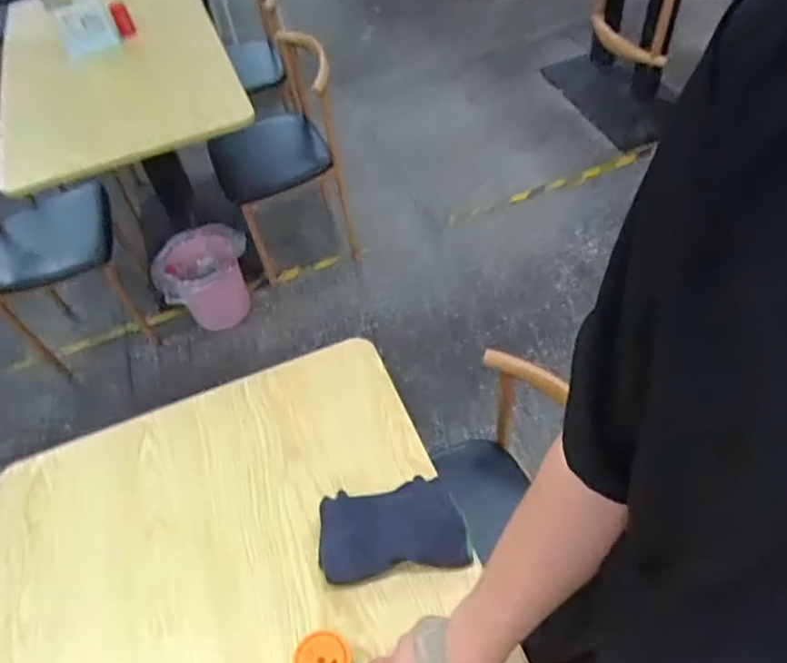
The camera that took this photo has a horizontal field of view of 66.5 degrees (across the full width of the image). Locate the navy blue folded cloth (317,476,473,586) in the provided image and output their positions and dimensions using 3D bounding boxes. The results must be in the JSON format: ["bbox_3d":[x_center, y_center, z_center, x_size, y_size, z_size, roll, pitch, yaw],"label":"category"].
[{"bbox_3d":[-0.002,0.234,0.732,0.170,0.047,0.117,-9,51,-1],"label":"navy blue folded cloth"}]

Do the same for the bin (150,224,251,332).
[{"bbox_3d":[-0.550,-0.147,1.756,0.234,0.227,0.232,-6,51,4],"label":"bin"}]

